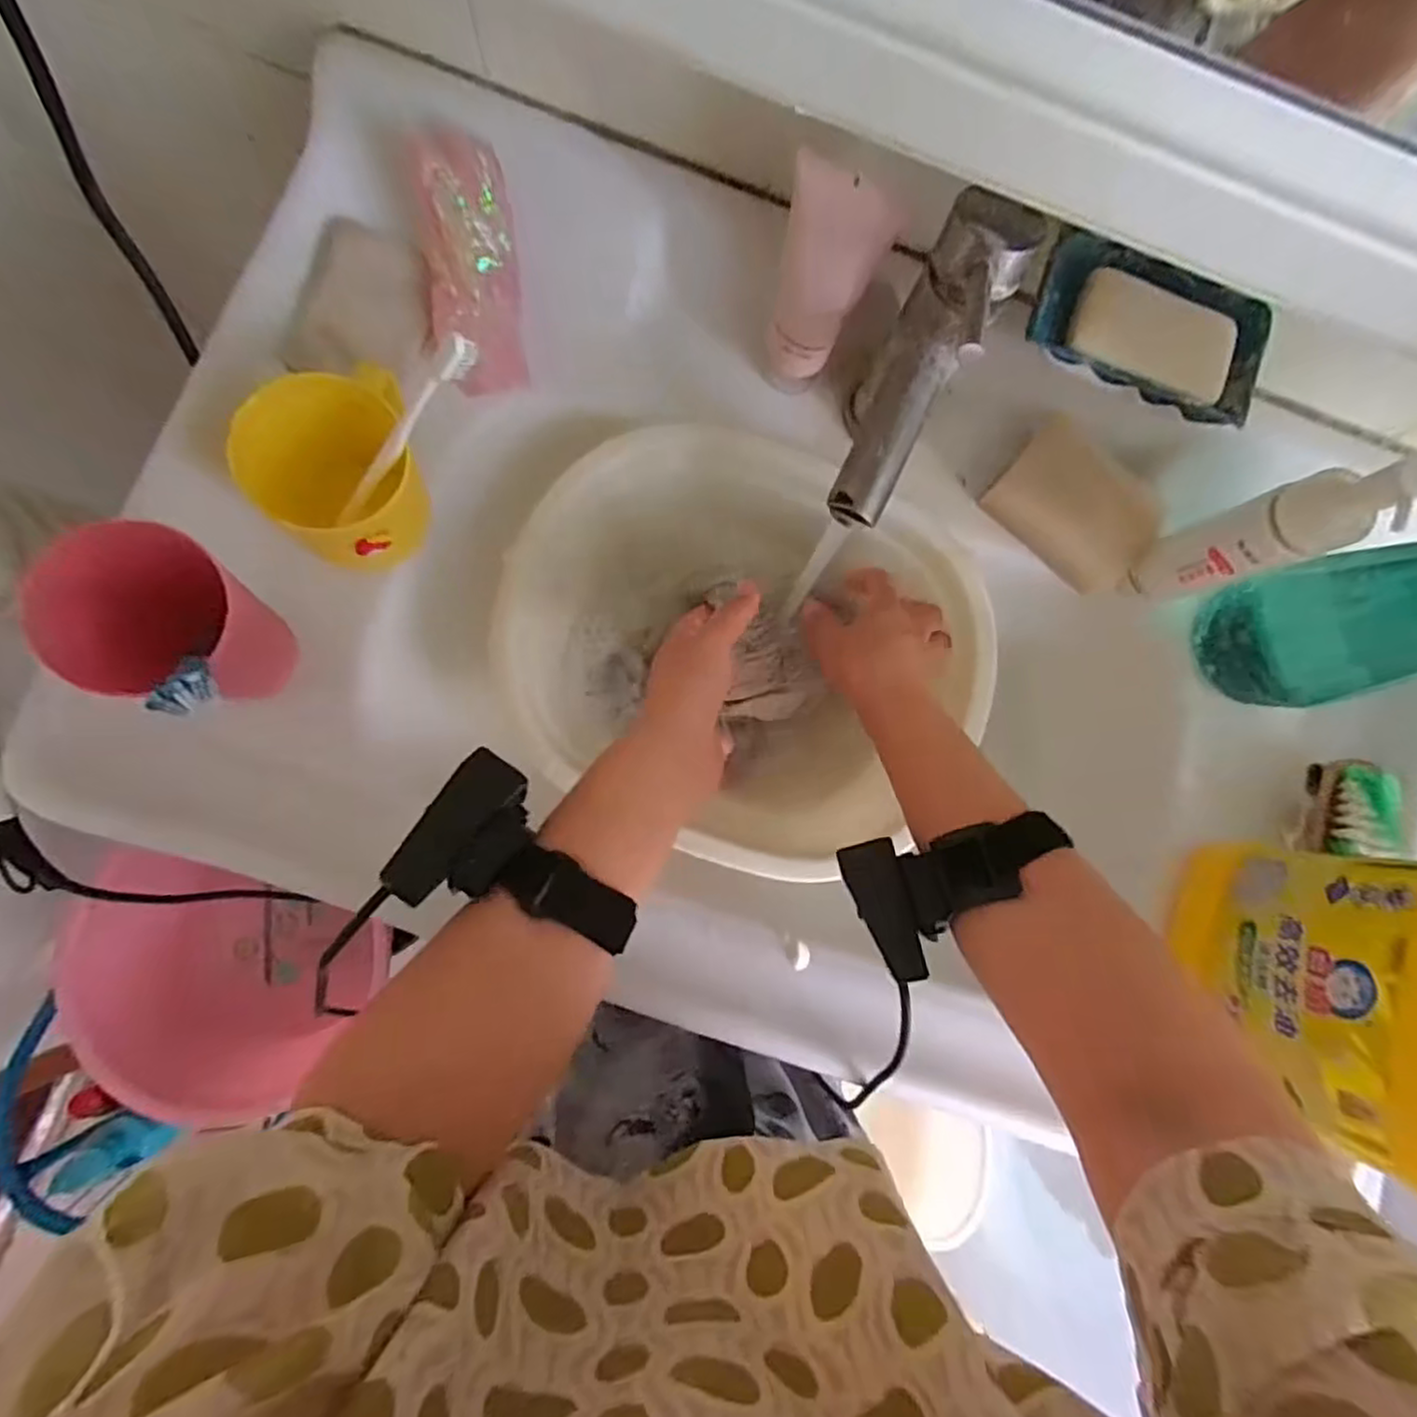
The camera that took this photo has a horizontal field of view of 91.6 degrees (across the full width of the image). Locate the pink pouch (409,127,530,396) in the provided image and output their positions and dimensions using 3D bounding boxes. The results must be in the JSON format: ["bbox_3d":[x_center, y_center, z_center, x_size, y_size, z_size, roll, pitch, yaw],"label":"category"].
[{"bbox_3d":[-0.145,-0.271,0.422,0.055,0.028,0.139,-7,112,-5],"label":"pink pouch"}]

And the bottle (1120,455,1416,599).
[{"bbox_3d":[0.303,-0.094,0.386,0.032,0.167,0.044,-26,84,-7],"label":"bottle"}]

